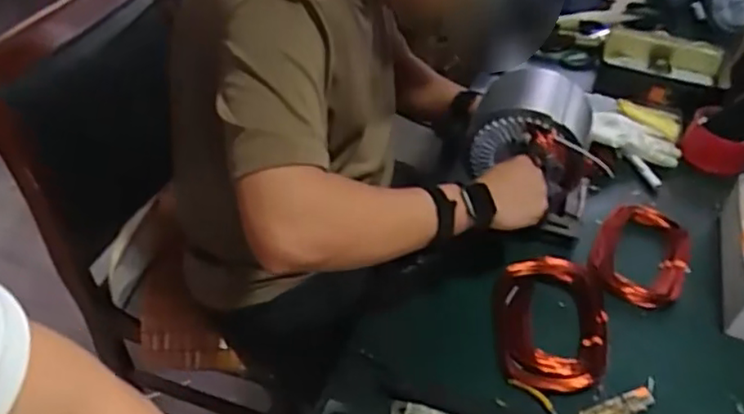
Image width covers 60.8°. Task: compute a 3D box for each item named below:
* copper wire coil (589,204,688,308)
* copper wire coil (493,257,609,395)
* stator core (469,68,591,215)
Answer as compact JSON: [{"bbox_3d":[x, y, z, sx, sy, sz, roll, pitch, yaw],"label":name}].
[{"bbox_3d":[0.351,0.063,0.828,0.113,0.034,0.156,18,47,16],"label":"copper wire coil"},{"bbox_3d":[0.212,0.132,0.747,0.129,0.029,0.176,7,45,4],"label":"copper wire coil"},{"bbox_3d":[0.200,-0.091,0.806,0.133,0.131,0.108,13,43,11],"label":"stator core"}]

